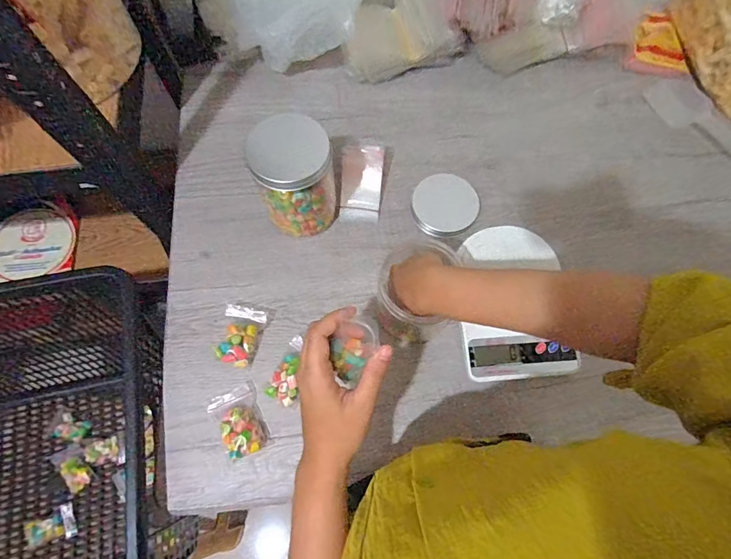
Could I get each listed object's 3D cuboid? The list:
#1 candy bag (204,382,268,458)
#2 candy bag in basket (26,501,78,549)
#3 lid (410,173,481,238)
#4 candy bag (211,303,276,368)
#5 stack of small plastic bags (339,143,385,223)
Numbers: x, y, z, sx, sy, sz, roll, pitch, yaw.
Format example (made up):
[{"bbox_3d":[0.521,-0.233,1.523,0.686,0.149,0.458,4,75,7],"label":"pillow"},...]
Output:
[{"bbox_3d":[-0.138,0.155,0.447,0.050,0.014,0.070,-24,71,-8],"label":"candy bag"},{"bbox_3d":[-0.500,0.394,0.655,0.066,0.019,0.049,-20,71,-7],"label":"candy bag in basket"},{"bbox_3d":[0.106,-0.099,0.542,0.088,0.014,0.081,0,69,0],"label":"lid"},{"bbox_3d":[-0.146,0.062,0.484,0.051,0.020,0.077,19,71,7],"label":"candy bag"},{"bbox_3d":[-0.004,-0.130,0.543,0.055,0.033,0.102,2,69,1],"label":"stack of small plastic bags"}]

